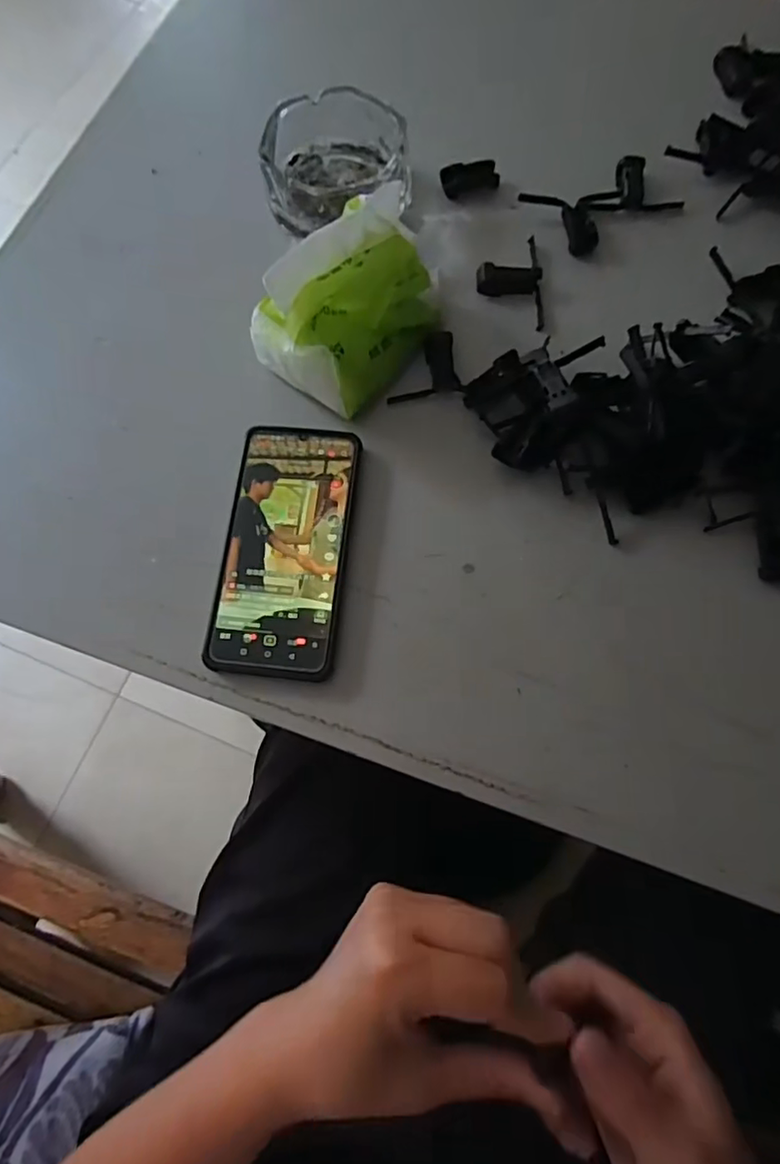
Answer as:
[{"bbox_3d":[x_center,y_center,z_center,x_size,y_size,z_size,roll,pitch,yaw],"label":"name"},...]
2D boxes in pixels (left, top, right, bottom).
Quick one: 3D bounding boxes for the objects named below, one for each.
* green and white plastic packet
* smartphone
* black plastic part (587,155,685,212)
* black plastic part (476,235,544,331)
[{"bbox_3d":[-0.018,-0.181,0.396,0.140,0.089,0.069,-42,77,-11],"label":"green and white plastic packet"},{"bbox_3d":[-0.067,-0.023,0.390,0.080,0.013,0.167,5,73,2],"label":"smartphone"},{"bbox_3d":[0.197,-0.323,0.483,0.077,0.013,0.045,-6,73,-1],"label":"black plastic part"},{"bbox_3d":[0.091,-0.232,0.452,0.048,0.014,0.080,-1,73,0],"label":"black plastic part"}]

